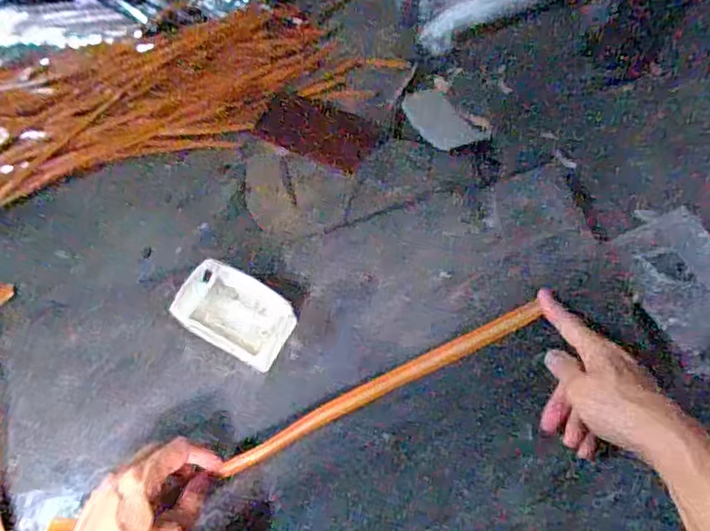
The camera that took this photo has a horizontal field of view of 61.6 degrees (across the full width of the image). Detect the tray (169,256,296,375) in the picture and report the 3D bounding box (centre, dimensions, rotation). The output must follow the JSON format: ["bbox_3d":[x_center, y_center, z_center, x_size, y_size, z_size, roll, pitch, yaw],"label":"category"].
[{"bbox_3d":[-0.111,0.049,0.569,0.102,0.057,0.076,26,66,14],"label":"tray"}]

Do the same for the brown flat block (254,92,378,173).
[{"bbox_3d":[-0.045,-0.167,0.731,0.147,0.014,0.084,26,66,14],"label":"brown flat block"}]

